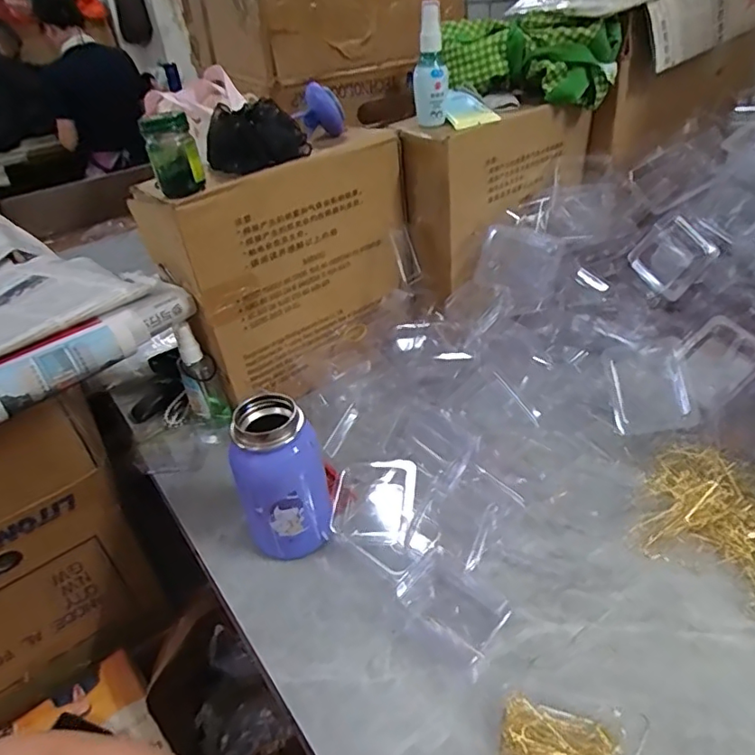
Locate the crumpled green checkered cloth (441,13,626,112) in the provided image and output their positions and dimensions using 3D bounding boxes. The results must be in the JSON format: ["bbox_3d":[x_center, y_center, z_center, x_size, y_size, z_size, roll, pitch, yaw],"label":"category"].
[{"bbox_3d":[0.186,-0.391,0.670,0.206,0.086,0.077,11,39,21],"label":"crumpled green checkered cloth"}]

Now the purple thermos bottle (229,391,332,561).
[{"bbox_3d":[-0.082,0.091,0.467,0.072,0.145,0.060,-10,36,-7],"label":"purple thermos bottle"}]

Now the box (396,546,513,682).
[{"bbox_3d":[0.062,0.176,0.429,0.056,0.019,0.087,-31,43,-31],"label":"box"}]

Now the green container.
[{"bbox_3d":[-0.186,-0.204,0.492,0.042,0.067,0.040,-16,37,-14],"label":"green container"}]

